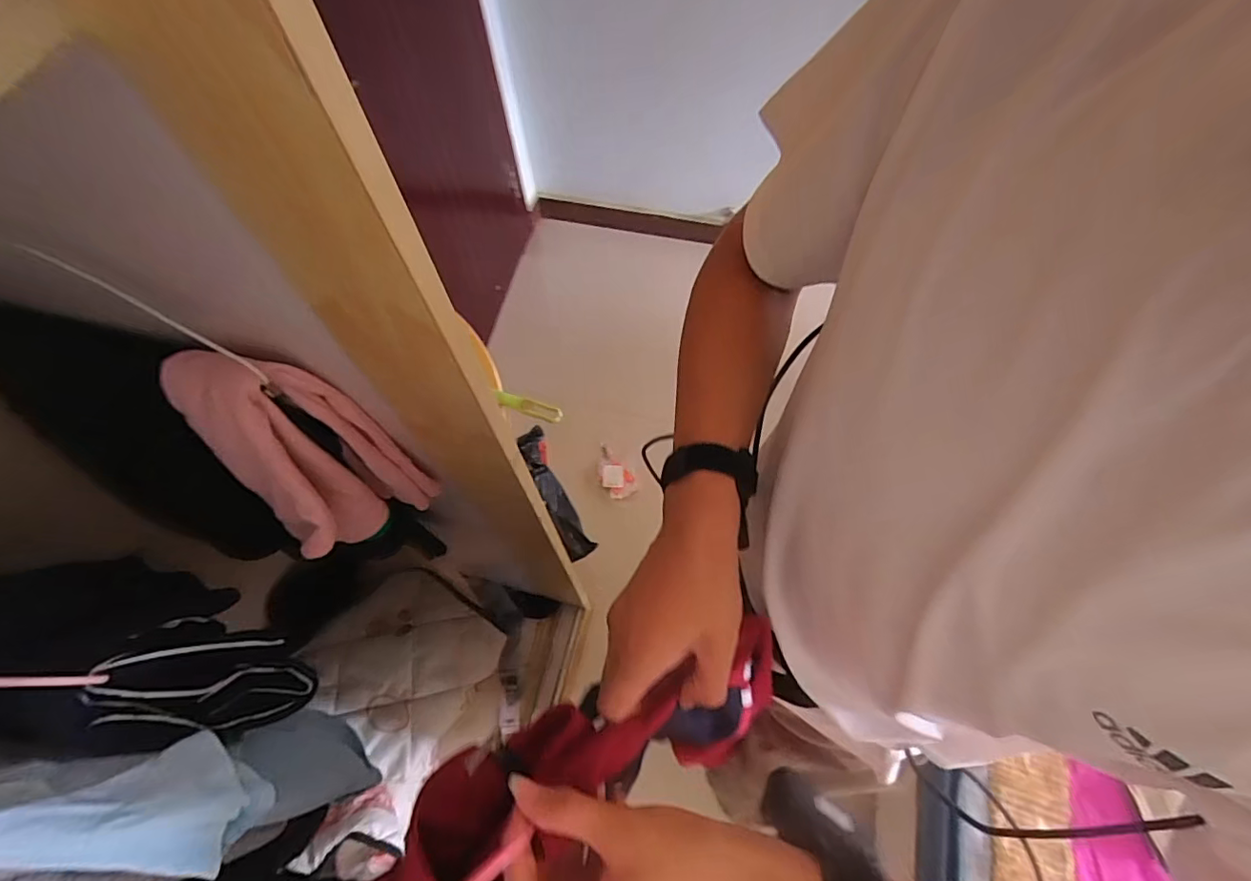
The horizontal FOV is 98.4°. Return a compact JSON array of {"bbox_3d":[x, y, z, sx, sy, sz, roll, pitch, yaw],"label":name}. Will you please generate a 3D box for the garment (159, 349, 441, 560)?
[{"bbox_3d":[-0.319,0.018,0.541,0.114,0.271,0.126,30,69,16],"label":"garment"}]

